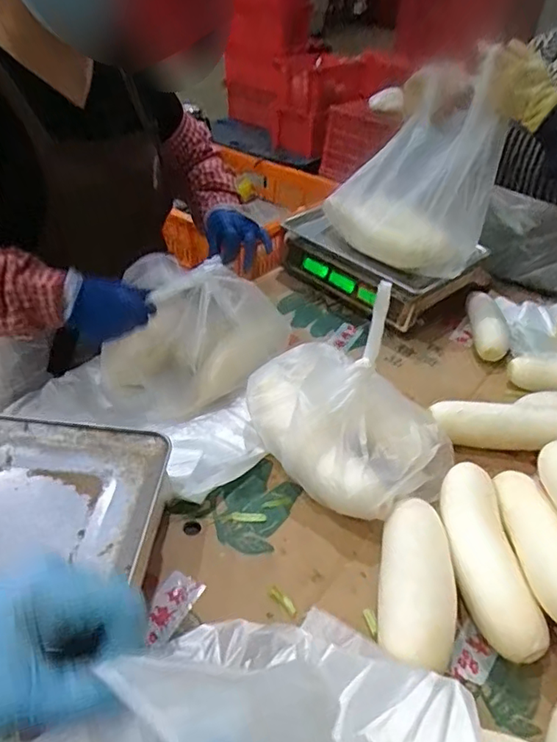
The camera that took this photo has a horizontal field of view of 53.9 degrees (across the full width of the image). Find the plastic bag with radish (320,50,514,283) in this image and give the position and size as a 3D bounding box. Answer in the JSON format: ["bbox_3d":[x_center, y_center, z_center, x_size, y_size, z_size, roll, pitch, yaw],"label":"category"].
[{"bbox_3d":[0.221,-0.320,0.902,0.248,0.249,0.138,34,47,31],"label":"plastic bag with radish"}]

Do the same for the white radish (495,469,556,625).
[{"bbox_3d":[0.272,0.167,0.566,0.051,0.052,0.203,-1,39,-7],"label":"white radish"}]

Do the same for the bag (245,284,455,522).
[{"bbox_3d":[0.080,0.026,0.667,0.164,0.201,0.249,-26,48,-33],"label":"bag"}]

